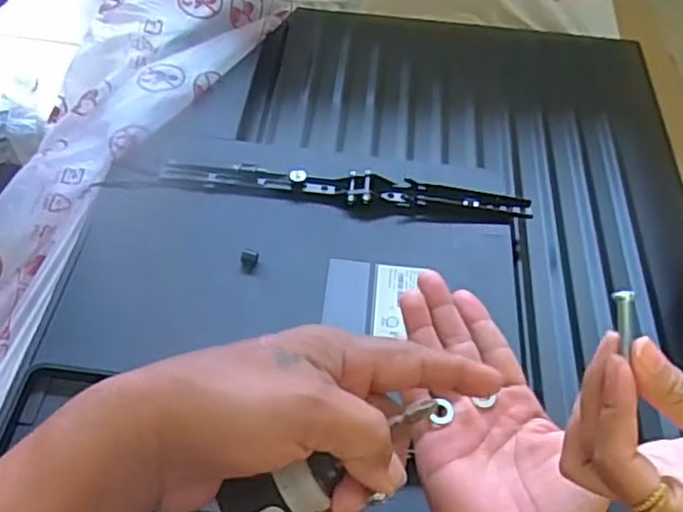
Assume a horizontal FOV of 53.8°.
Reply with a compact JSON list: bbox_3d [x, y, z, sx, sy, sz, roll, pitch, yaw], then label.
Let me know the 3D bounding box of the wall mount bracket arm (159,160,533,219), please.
[{"bbox_3d":[0.010,-0.074,0.761,0.410,0.021,0.043,6,51,-2],"label":"wall mount bracket arm"}]

